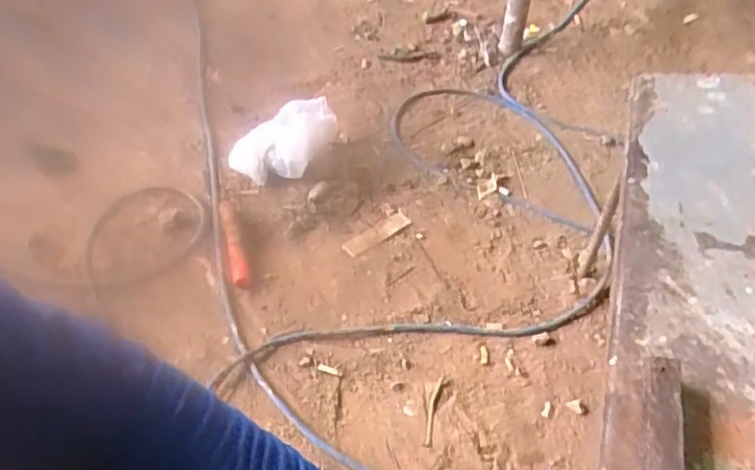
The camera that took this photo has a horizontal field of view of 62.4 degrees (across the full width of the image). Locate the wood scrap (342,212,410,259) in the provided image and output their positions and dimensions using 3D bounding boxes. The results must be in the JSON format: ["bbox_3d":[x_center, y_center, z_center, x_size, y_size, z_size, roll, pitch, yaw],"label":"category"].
[{"bbox_3d":[-0.002,0.000,1.006,0.118,0.011,0.032,-30,48,-33],"label":"wood scrap"}]

